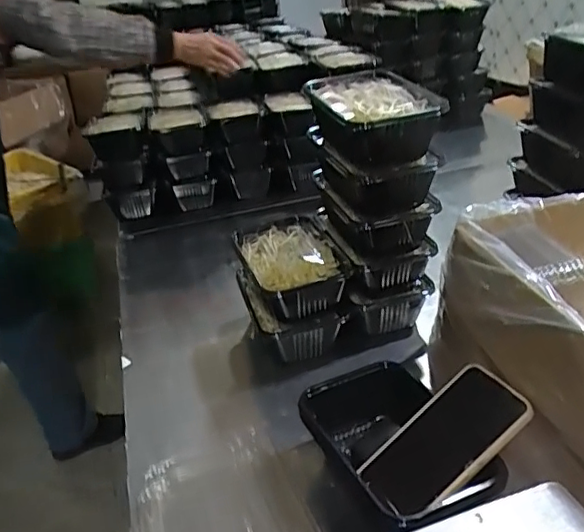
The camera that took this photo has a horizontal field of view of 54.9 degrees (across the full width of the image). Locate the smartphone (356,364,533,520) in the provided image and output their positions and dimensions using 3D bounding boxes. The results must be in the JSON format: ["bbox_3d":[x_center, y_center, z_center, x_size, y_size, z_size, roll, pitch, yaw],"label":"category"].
[{"bbox_3d":[0.137,0.156,0.499,0.149,0.013,0.077,-42,37,-4],"label":"smartphone"}]

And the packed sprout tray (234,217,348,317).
[{"bbox_3d":[0.004,0.002,0.728,0.122,0.057,0.160,-13,30,-12],"label":"packed sprout tray"}]

